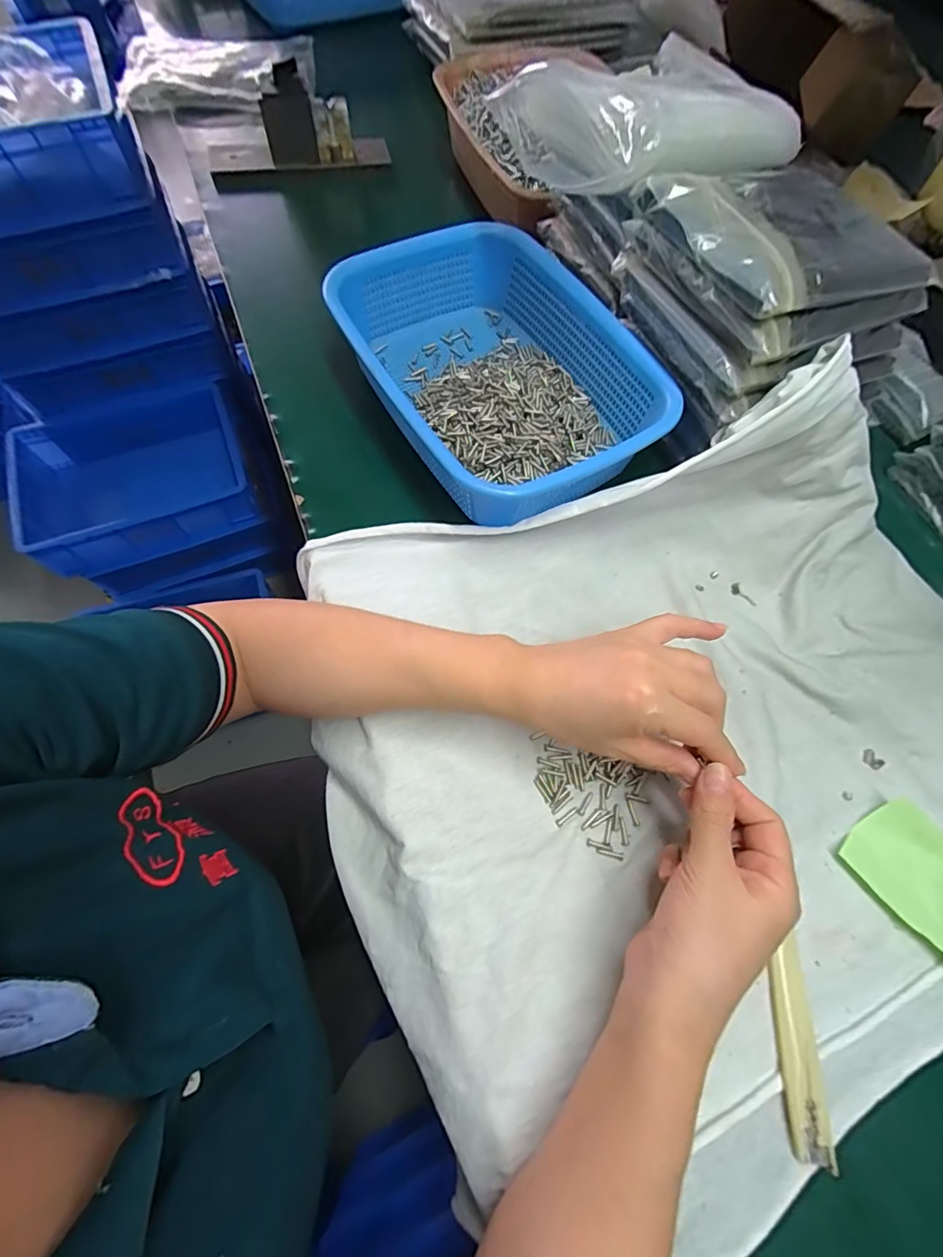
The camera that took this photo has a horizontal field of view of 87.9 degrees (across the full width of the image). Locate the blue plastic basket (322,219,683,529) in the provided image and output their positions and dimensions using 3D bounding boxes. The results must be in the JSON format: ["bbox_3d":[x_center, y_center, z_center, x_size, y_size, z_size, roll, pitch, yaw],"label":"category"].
[{"bbox_3d":[0.026,-0.225,0.428,0.209,0.068,0.289,-33,72,-13],"label":"blue plastic basket"}]

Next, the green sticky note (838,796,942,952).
[{"bbox_3d":[0.291,0.160,0.306,0.064,0.017,0.092,-34,72,-14],"label":"green sticky note"}]

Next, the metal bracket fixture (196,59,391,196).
[{"bbox_3d":[-0.212,-0.584,0.570,0.207,0.074,0.065,-14,69,-7],"label":"metal bracket fixture"}]

